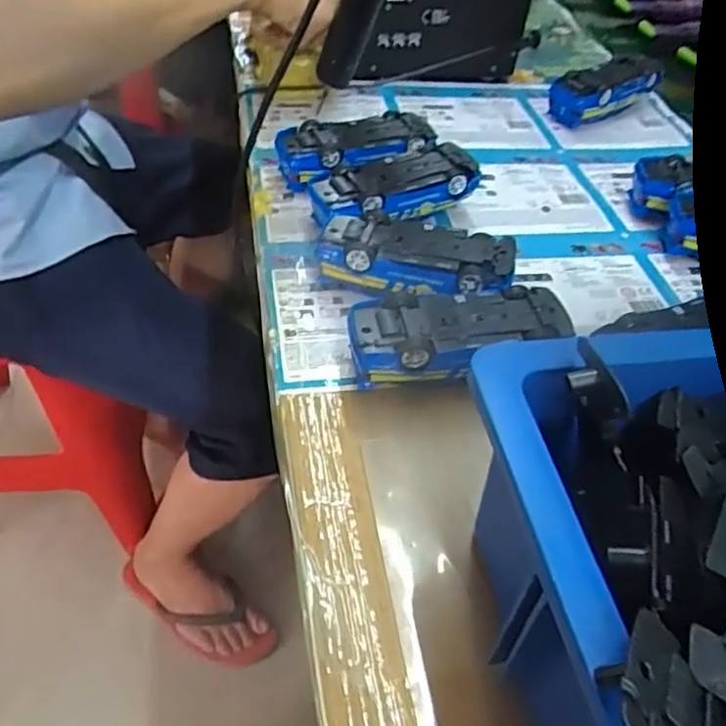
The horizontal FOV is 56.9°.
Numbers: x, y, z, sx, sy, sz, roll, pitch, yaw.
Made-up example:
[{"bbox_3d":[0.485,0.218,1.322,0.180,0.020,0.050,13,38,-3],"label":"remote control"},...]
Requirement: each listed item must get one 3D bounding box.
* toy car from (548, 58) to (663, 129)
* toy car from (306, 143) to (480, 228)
[{"bbox_3d":[0.250,-0.281,0.694,0.127,0.042,0.056,-30,56,-30],"label":"toy car"},{"bbox_3d":[0.026,-0.122,0.512,0.129,0.047,0.065,-17,51,-21],"label":"toy car"}]

